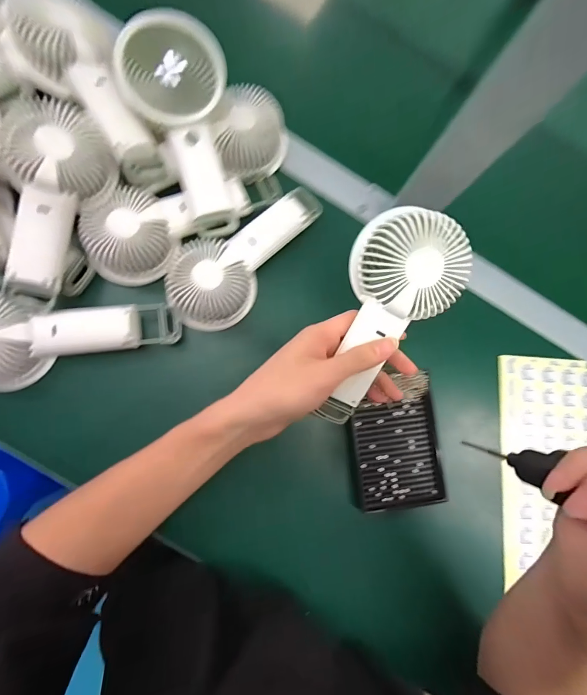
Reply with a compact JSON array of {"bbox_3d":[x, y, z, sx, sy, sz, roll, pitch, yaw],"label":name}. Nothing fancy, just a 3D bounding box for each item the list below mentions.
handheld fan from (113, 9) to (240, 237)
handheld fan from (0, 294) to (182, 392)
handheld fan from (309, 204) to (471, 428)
[{"bbox_3d":[-0.098,-0.200,0.309,0.092,0.033,0.186,-15,101,-8],"label":"handheld fan"},{"bbox_3d":[-0.213,-0.007,0.313,0.199,0.044,0.082,-2,84,-7],"label":"handheld fan"},{"bbox_3d":[0.071,-0.018,0.274,0.081,0.033,0.178,20,108,-4],"label":"handheld fan"}]

